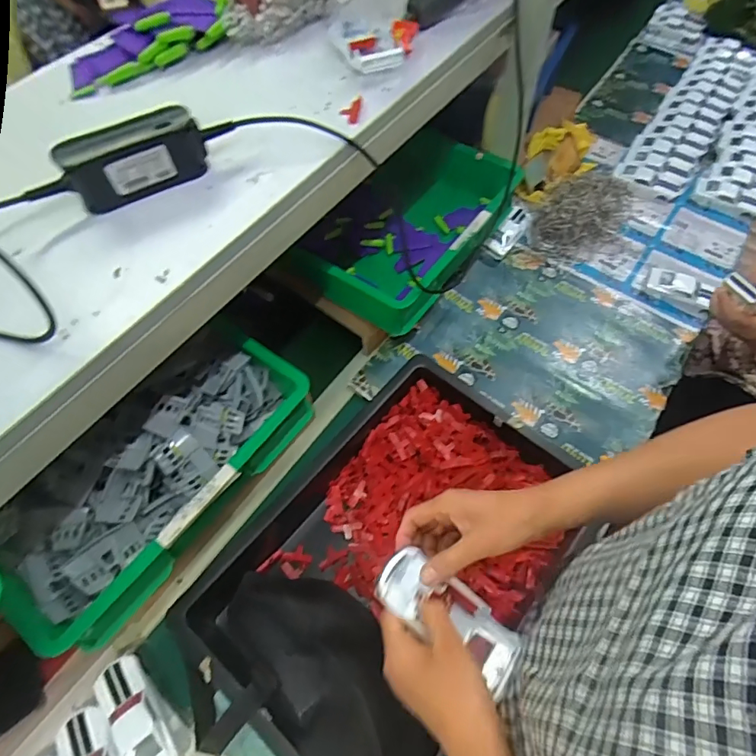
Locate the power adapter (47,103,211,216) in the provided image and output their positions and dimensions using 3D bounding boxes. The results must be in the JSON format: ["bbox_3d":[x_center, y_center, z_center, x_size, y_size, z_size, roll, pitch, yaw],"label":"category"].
[{"bbox_3d":[-0.214,-0.194,0.429,0.119,0.060,0.026,-29,62,-14],"label":"power adapter"}]

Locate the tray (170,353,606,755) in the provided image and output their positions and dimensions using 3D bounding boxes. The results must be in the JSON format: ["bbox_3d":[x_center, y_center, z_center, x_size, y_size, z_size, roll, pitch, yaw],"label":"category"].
[{"bbox_3d":[0.011,0.221,0.580,0.322,0.108,0.478,36,67,21],"label":"tray"}]

